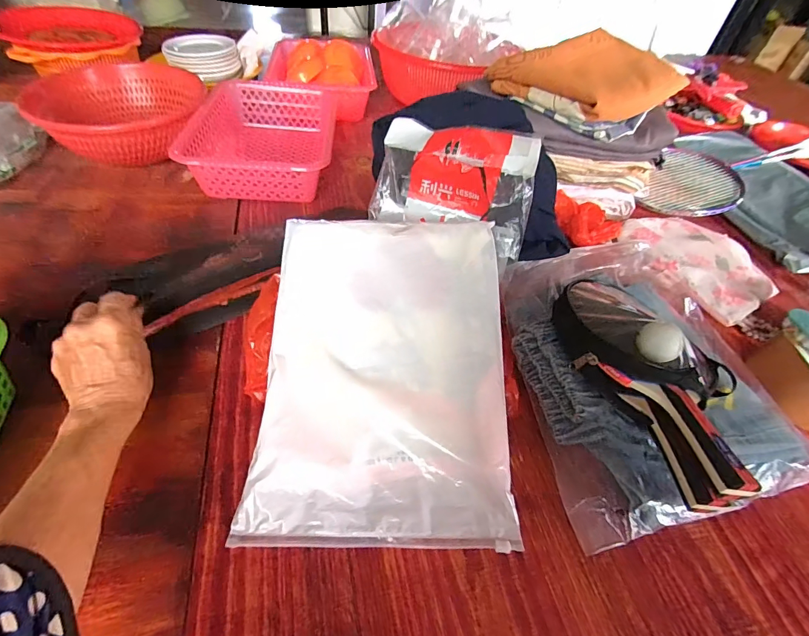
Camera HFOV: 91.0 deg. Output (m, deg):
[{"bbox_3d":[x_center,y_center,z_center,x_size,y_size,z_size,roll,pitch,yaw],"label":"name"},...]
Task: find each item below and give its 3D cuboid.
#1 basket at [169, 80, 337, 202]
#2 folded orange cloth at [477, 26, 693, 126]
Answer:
[{"bbox_3d":[-0.229,-0.301,0.678,0.213,0.083,0.298,0,49,-6],"label":"basket"},{"bbox_3d":[0.292,-0.385,0.635,0.236,0.058,0.189,-19,54,-22],"label":"folded orange cloth"}]

